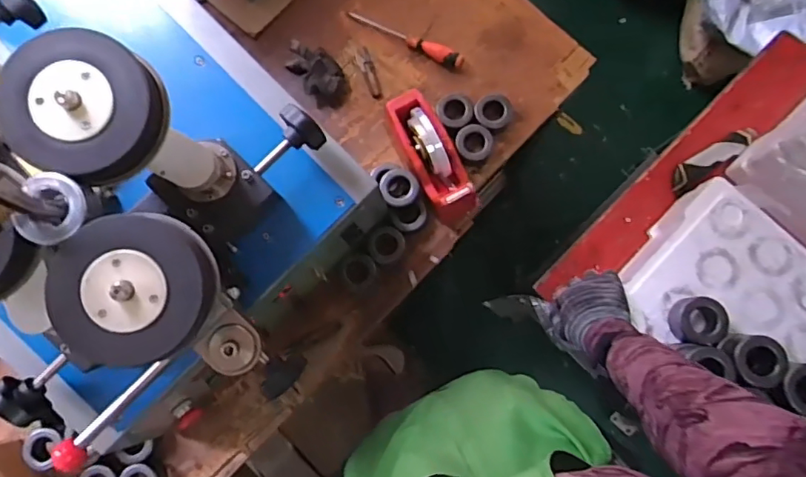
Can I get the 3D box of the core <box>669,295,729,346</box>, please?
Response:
[{"bbox_3d":[0.385,0.107,0.705,0.064,0.028,0.060,0,82,1],"label":"core"}]

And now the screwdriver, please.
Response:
[{"bbox_3d":[0.006,-0.346,0.939,0.216,0.028,0.027,27,83,9],"label":"screwdriver"}]

